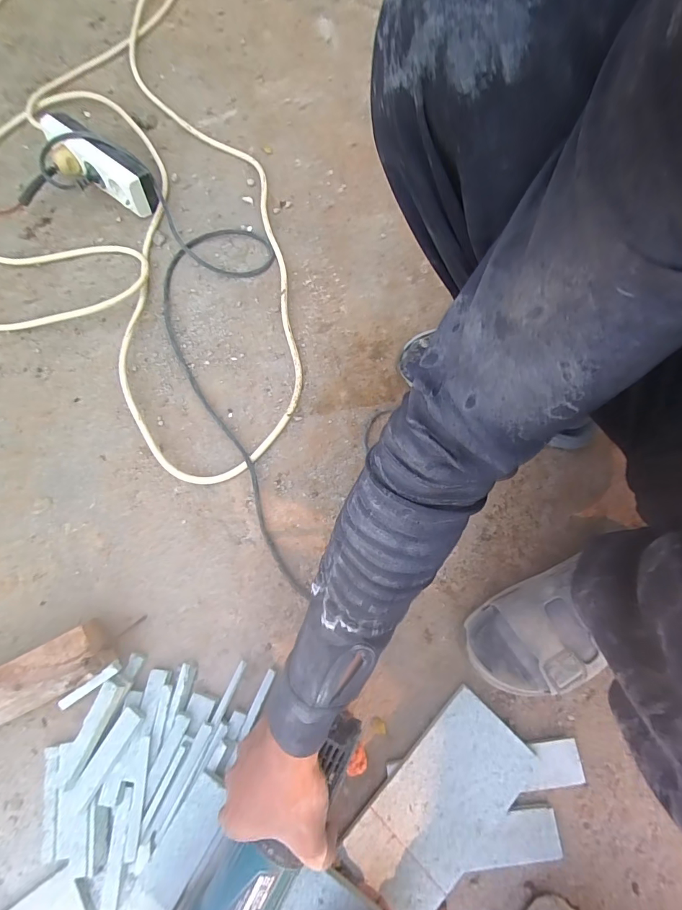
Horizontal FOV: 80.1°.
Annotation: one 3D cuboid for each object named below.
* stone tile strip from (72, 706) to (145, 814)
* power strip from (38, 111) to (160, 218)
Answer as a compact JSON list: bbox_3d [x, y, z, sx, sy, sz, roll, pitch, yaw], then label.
[{"bbox_3d":[-0.241,0.310,0.414,0.021,0.010,0.097,30,76,9],"label":"stone tile strip"},{"bbox_3d":[-0.368,-0.443,0.620,0.207,0.067,0.051,37,77,7],"label":"power strip"}]

